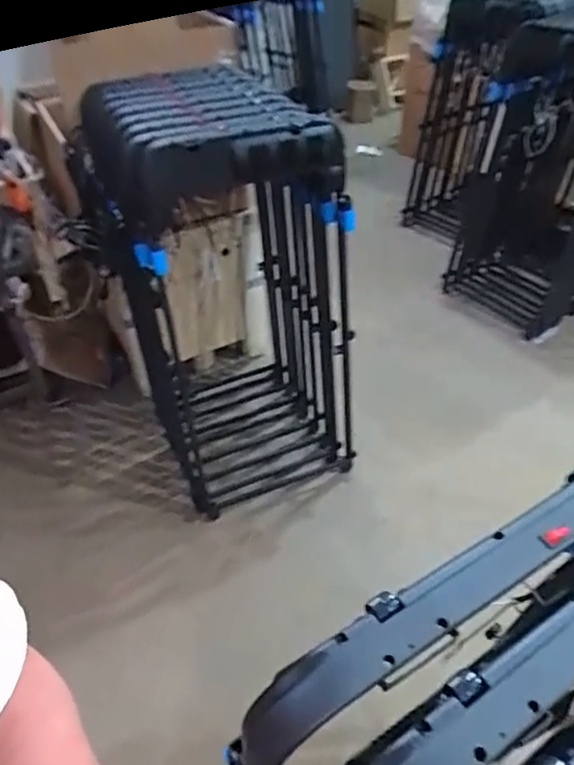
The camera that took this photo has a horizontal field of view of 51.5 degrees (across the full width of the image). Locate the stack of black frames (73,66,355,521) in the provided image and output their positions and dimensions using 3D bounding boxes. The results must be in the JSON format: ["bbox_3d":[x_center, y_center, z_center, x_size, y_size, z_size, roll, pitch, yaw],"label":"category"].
[{"bbox_3d":[-0.208,-0.264,1.756,0.565,1.038,0.784,-17,43,-17],"label":"stack of black frames"}]

